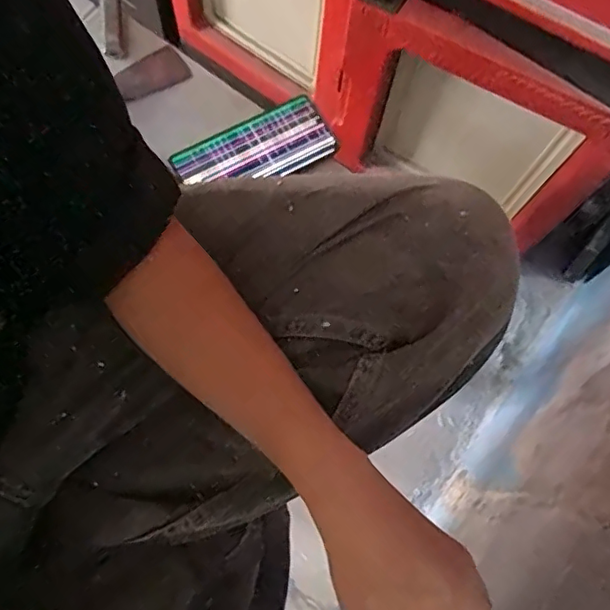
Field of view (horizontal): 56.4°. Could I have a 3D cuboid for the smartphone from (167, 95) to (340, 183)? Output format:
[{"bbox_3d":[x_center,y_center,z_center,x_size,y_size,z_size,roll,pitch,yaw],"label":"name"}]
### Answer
[{"bbox_3d":[-0.052,-0.159,0.591,0.160,0.016,0.070,-27,75,-8],"label":"smartphone"}]

